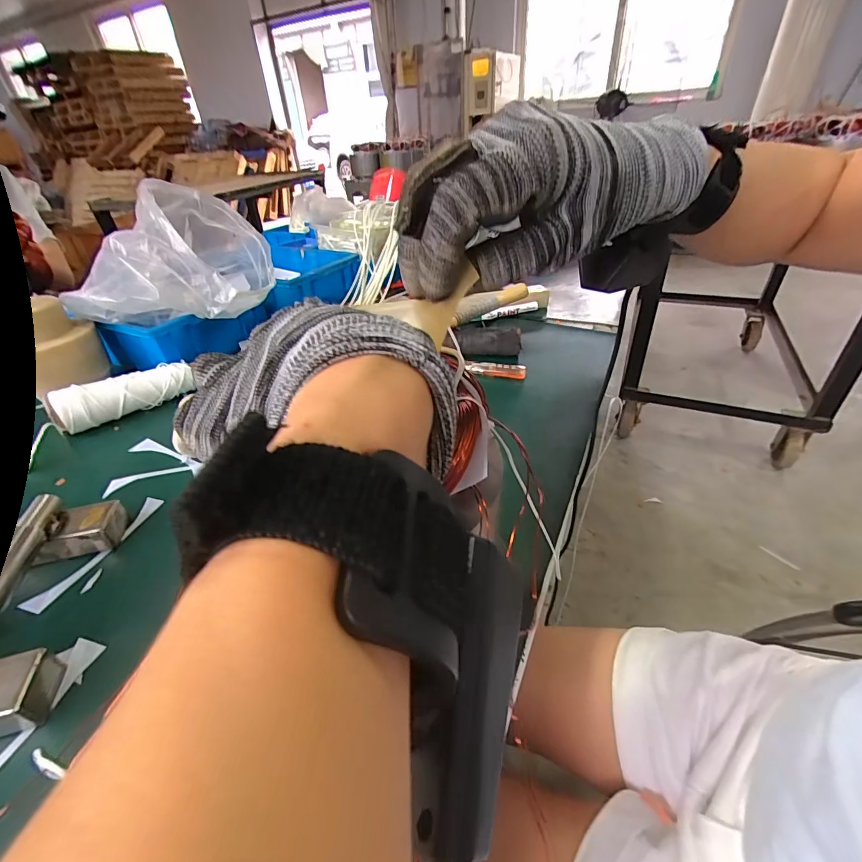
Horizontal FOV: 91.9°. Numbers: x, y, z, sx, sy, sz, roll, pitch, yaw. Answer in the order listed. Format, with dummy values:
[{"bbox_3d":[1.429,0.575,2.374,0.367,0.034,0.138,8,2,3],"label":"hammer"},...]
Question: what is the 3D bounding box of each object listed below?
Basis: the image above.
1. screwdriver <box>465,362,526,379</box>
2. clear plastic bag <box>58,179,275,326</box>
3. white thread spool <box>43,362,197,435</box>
[{"bbox_3d":[0.087,-0.083,0.564,0.080,0.016,0.016,2,36,8],"label":"screwdriver"},{"bbox_3d":[-0.359,-0.244,0.575,0.243,0.134,0.200,-10,36,-9],"label":"clear plastic bag"},{"bbox_3d":[-0.382,-0.046,0.523,0.150,0.047,0.044,-27,42,-29],"label":"white thread spool"}]

